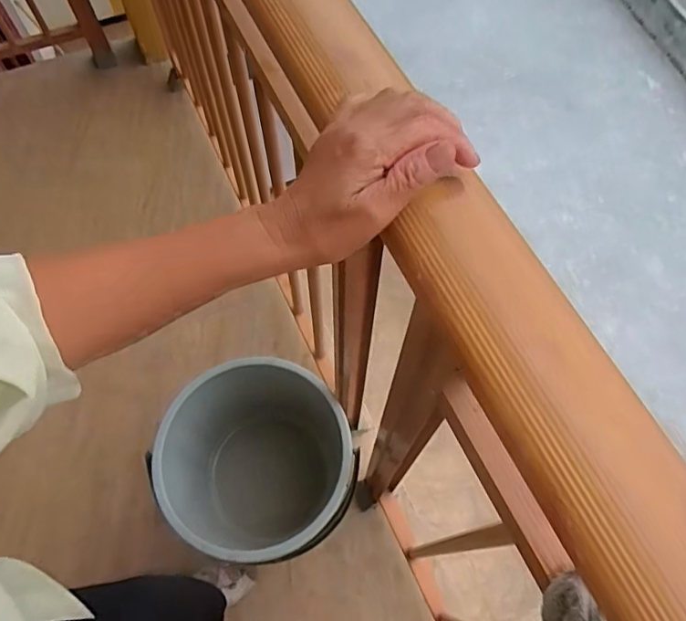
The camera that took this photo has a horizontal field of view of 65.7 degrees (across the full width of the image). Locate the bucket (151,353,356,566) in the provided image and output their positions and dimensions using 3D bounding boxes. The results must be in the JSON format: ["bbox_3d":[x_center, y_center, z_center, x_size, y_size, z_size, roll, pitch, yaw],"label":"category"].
[{"bbox_3d":[-0.152,0.314,1.042,0.337,0.303,0.357,-23,66,-11],"label":"bucket"}]

